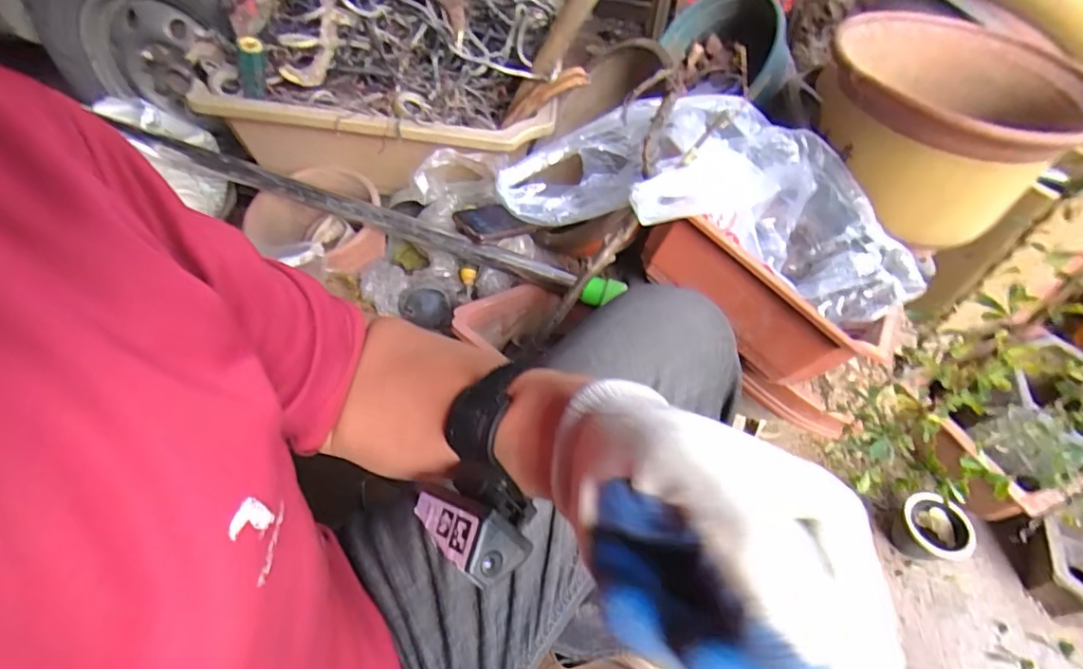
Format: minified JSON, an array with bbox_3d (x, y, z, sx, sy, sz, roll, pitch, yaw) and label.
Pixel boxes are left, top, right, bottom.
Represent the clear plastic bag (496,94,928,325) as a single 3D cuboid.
[{"bbox_3d":[0.170,-0.135,0.555,0.426,0.149,0.185,2,49,0],"label":"clear plastic bag"}]

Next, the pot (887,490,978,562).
[{"bbox_3d":[0.527,0.271,0.736,0.074,0.077,0.088,-24,54,-21],"label":"pot"}]

